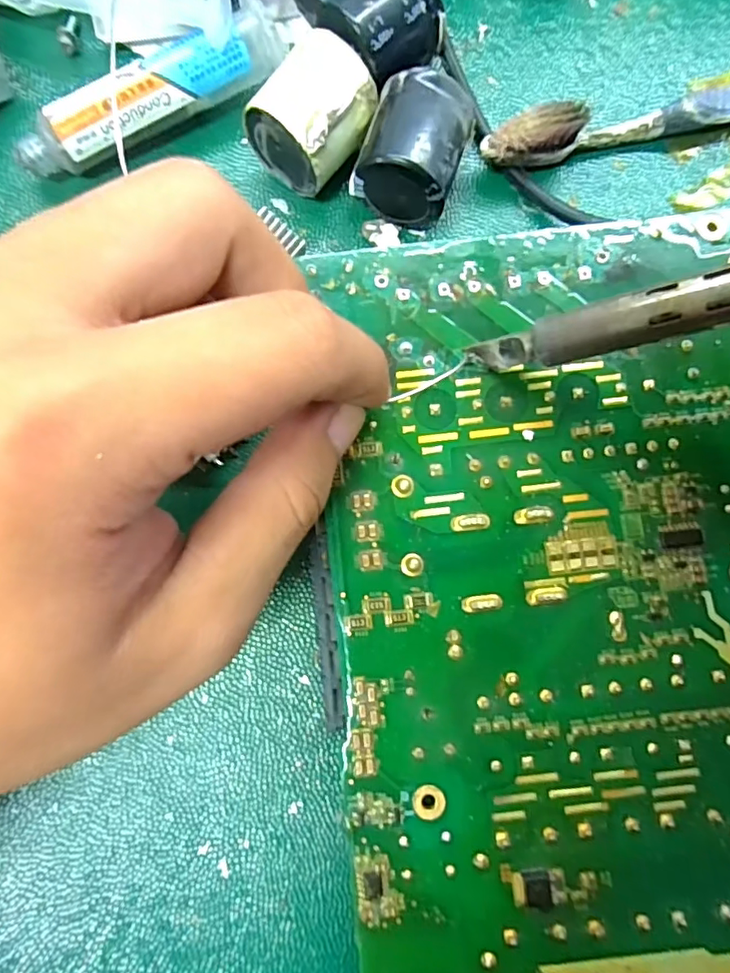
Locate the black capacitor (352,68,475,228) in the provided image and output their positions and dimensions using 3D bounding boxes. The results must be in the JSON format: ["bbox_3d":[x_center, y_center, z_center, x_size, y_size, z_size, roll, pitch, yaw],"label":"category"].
[{"bbox_3d":[0.015,-0.104,0.165,0.028,0.031,0.032,20,83,0],"label":"black capacitor"}]

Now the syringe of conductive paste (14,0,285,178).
[{"bbox_3d":[-0.066,-0.122,0.166,0.087,0.014,0.016,-34,86,-6],"label":"syringe of conductive paste"}]

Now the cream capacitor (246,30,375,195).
[{"bbox_3d":[-0.015,-0.114,0.165,0.027,0.026,0.036,38,83,2],"label":"cream capacitor"}]

